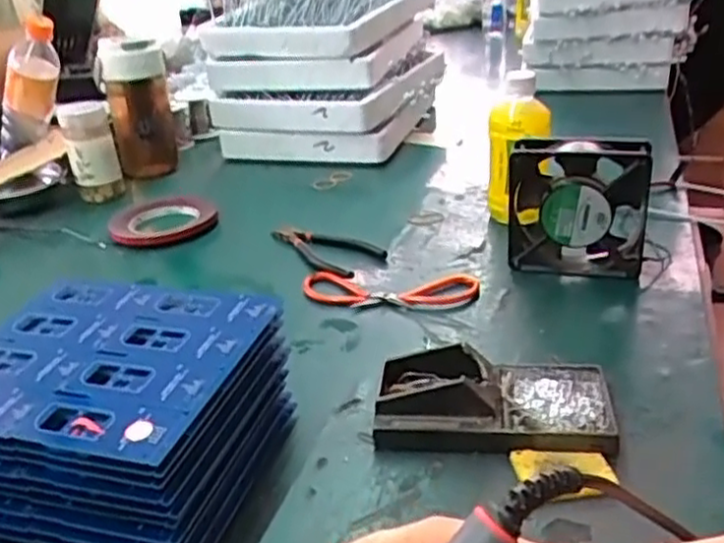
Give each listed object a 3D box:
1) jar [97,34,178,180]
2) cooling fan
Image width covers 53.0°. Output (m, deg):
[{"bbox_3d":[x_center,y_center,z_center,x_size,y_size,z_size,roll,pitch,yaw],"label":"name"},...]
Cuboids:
[{"bbox_3d":[-0.300,-0.222,0.988,0.084,0.179,0.069,-13,29,-16],"label":"jar"},{"bbox_3d":[0.199,-0.060,0.675,0.127,0.121,0.043,9,28,24],"label":"cooling fan"}]

